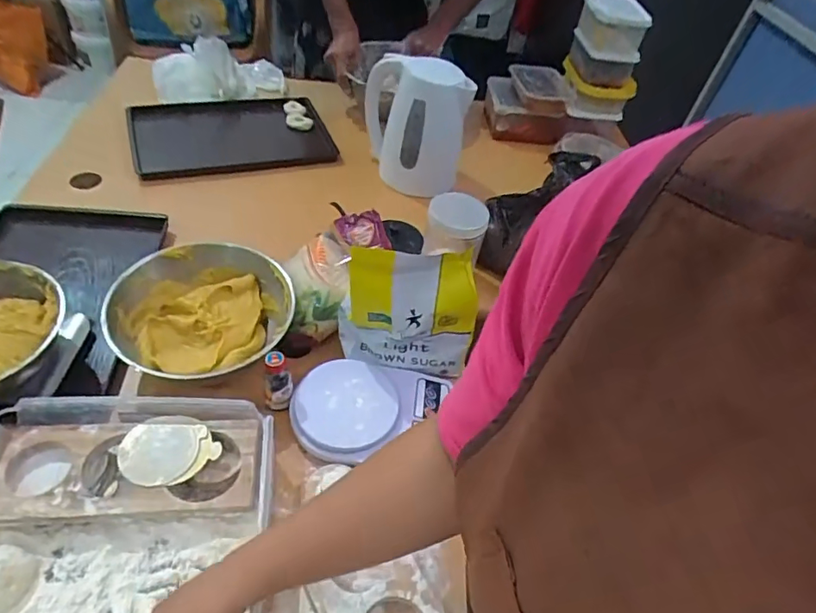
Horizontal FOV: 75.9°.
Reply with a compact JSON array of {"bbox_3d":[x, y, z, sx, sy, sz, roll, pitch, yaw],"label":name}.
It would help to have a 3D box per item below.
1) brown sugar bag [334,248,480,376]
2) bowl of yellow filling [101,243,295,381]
[{"bbox_3d":[-0.003,0.006,0.636,0.160,0.177,0.040,6,46,-5],"label":"brown sugar bag"},{"bbox_3d":[-0.257,0.012,0.670,0.222,0.088,0.210,-34,61,-31],"label":"bowl of yellow filling"}]

